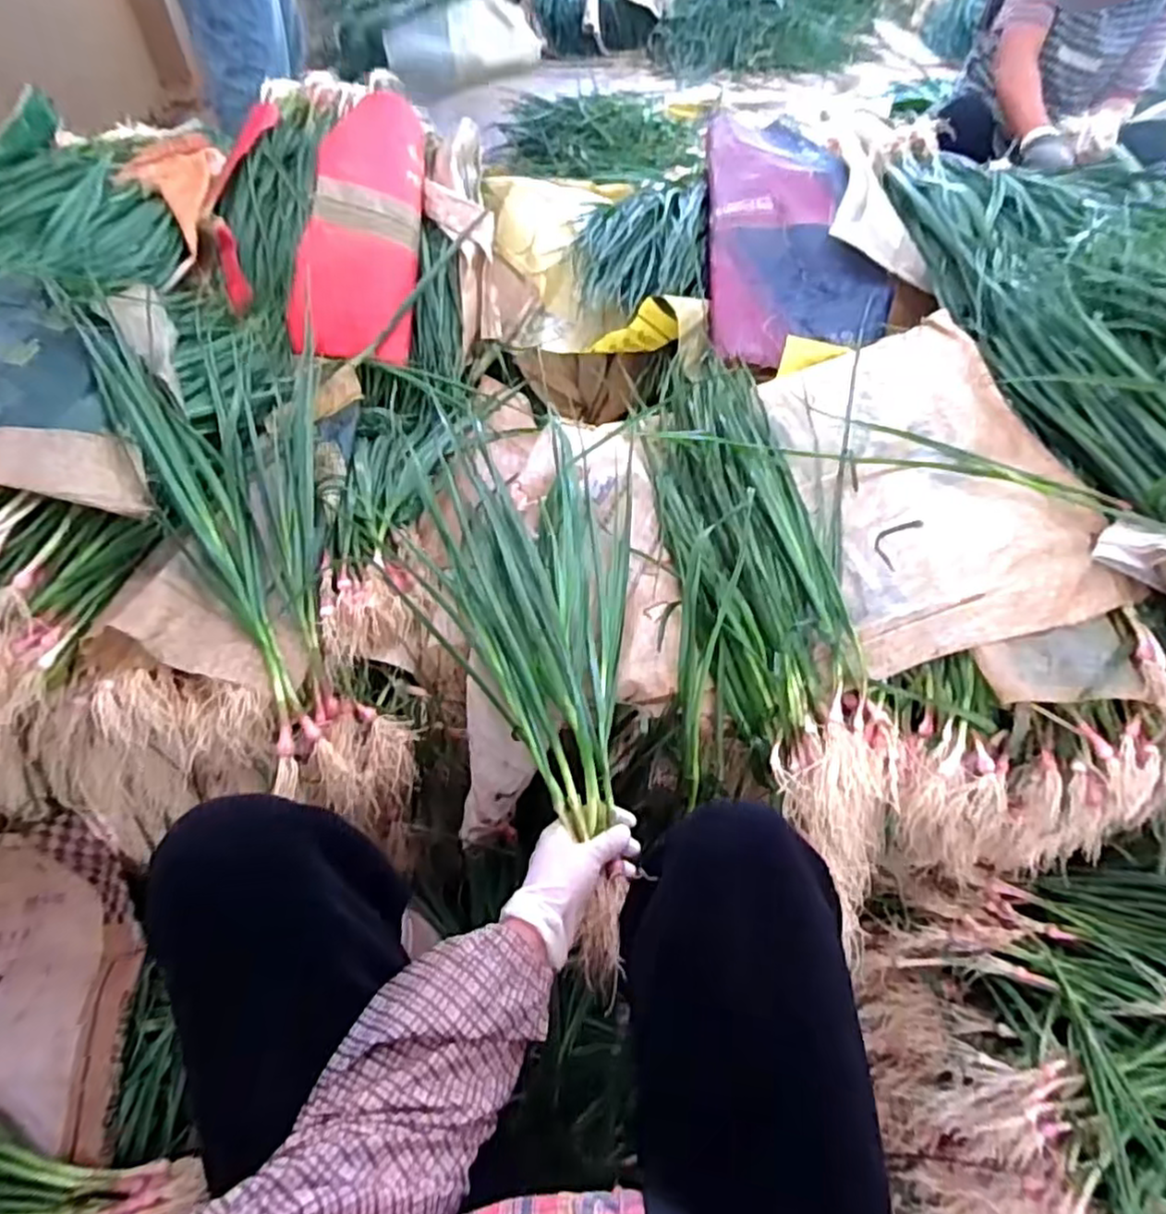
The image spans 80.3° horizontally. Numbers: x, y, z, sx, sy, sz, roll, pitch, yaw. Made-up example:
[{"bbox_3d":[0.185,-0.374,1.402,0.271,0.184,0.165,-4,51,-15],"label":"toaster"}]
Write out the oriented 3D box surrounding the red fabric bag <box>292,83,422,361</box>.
[{"bbox_3d":[-0.306,-0.562,0.987,0.151,0.081,0.454,4,76,2],"label":"red fabric bag"}]

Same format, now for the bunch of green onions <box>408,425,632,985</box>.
[{"bbox_3d":[-0.026,0.057,0.686,0.216,0.064,0.553,-11,62,-9],"label":"bunch of green onions"}]

